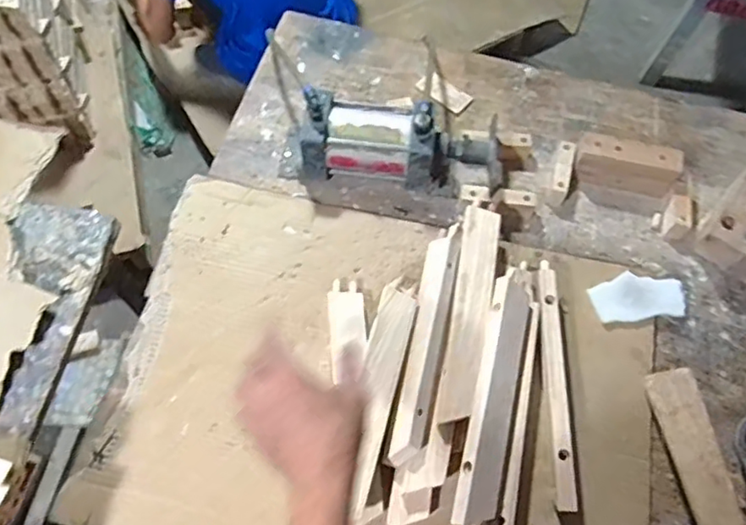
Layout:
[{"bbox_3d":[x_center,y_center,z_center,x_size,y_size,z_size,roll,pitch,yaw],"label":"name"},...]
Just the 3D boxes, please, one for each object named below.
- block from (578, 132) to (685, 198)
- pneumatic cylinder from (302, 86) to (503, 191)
[{"bbox_3d":[0.371,-0.140,0.897,0.142,0.073,0.048,15,64,3],"label":"block"},{"bbox_3d":[0.042,-0.169,0.863,0.305,0.117,0.105,4,62,0],"label":"pneumatic cylinder"}]

